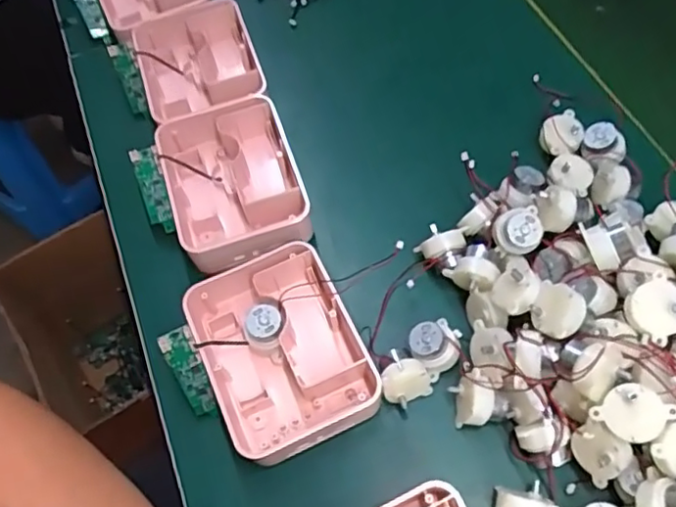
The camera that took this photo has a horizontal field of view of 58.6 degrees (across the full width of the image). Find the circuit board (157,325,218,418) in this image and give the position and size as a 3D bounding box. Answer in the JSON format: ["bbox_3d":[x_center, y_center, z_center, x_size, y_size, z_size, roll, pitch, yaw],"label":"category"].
[{"bbox_3d":[-0.100,0.083,0.410,0.021,0.005,0.066,-21,104,-7],"label":"circuit board"}]

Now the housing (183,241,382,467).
[{"bbox_3d":[-0.039,0.069,0.417,0.102,0.054,0.126,-22,62,-9],"label":"housing"}]

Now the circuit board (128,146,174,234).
[{"bbox_3d":[-0.148,-0.050,0.481,0.024,0.005,0.068,-14,90,15],"label":"circuit board"}]

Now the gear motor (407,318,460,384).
[{"bbox_3d":[0.067,0.063,0.413,0.036,0.026,0.032,-34,65,-14],"label":"gear motor"}]

